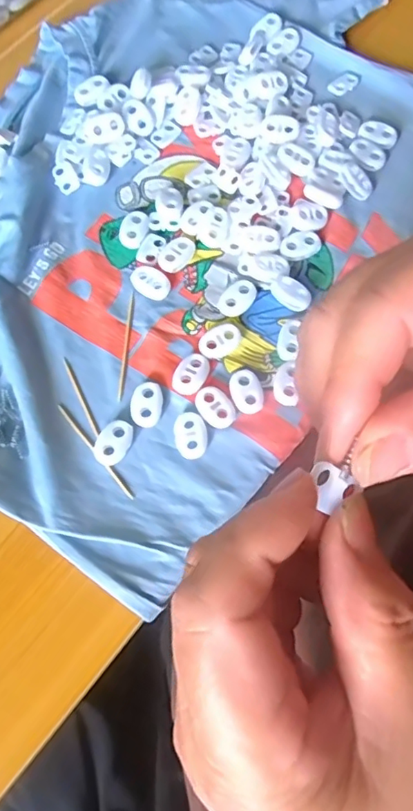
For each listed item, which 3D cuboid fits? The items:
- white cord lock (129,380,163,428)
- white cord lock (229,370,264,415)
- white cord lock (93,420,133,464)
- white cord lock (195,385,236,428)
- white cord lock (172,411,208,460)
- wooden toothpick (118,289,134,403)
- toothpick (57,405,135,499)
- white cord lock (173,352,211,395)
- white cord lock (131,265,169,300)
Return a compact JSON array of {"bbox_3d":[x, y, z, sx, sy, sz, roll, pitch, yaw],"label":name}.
[{"bbox_3d":[-0.029,-0.001,0.270,0.015,0.005,0.023,6,72,4],"label":"white cord lock"},{"bbox_3d":[0.020,-0.007,0.269,0.016,0.004,0.023,-15,72,-3],"label":"white cord lock"},{"bbox_3d":[-0.045,0.018,0.264,0.015,0.006,0.022,20,74,8],"label":"white cord lock"},{"bbox_3d":[0.004,0.001,0.266,0.015,0.004,0.022,-39,75,-10],"label":"white cord lock"},{"bbox_3d":[-0.008,0.014,0.264,0.015,0.004,0.023,-14,72,-3],"label":"white cord lock"},{"bbox_3d":[-0.042,-0.032,0.283,0.004,0.004,0.060,3,72,3],"label":"wooden toothpick"},{"bbox_3d":[-0.054,0.021,0.265,0.004,0.004,0.060,-39,75,-10],"label":"toothpick"},{"bbox_3d":[-0.008,-0.015,0.273,0.015,0.006,0.022,24,74,9],"label":"white cord lock"},{"bbox_3d":[-0.030,-0.066,0.293,0.022,0.004,0.015,33,76,11],"label":"white cord lock"}]

